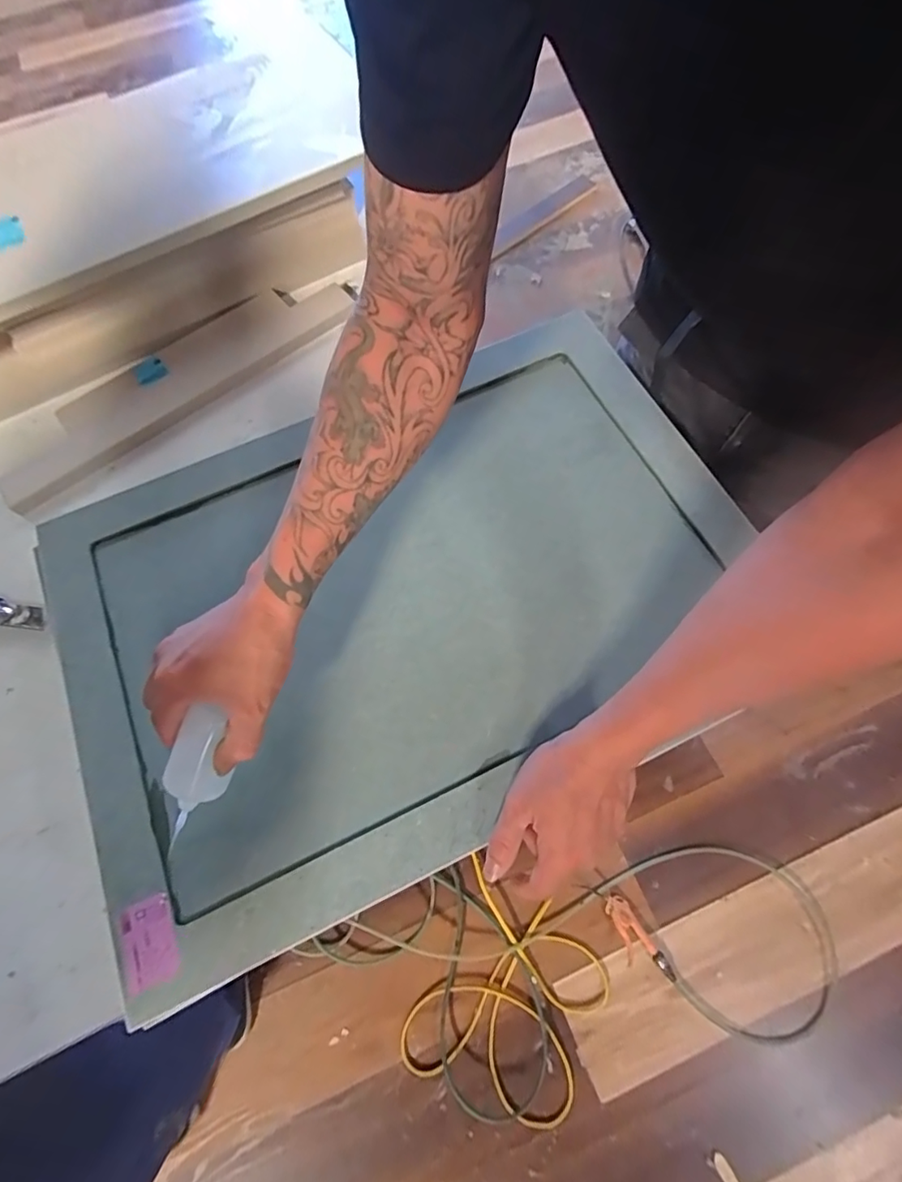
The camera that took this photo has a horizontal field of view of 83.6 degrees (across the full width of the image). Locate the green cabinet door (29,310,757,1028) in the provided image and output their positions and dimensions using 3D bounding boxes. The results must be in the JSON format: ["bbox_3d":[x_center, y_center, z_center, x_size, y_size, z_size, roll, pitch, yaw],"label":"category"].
[{"bbox_3d":[-0.056,0.003,0.496,0.689,0.029,0.446,-27,69,-8],"label":"green cabinet door"}]

